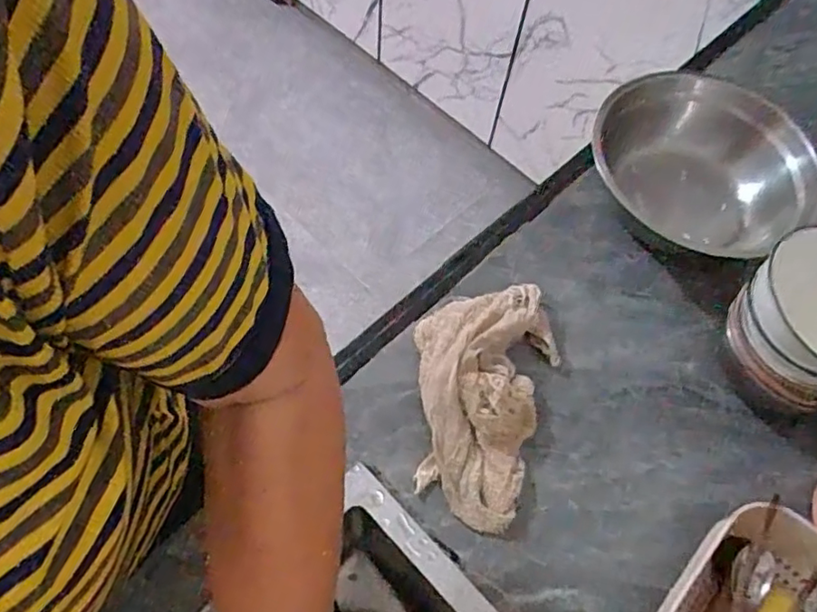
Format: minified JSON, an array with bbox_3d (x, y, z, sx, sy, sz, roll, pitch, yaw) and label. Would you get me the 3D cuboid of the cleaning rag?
[{"bbox_3d":[0.058,0.070,0.520,0.123,0.053,0.203,20,63,7],"label":"cleaning rag"}]

